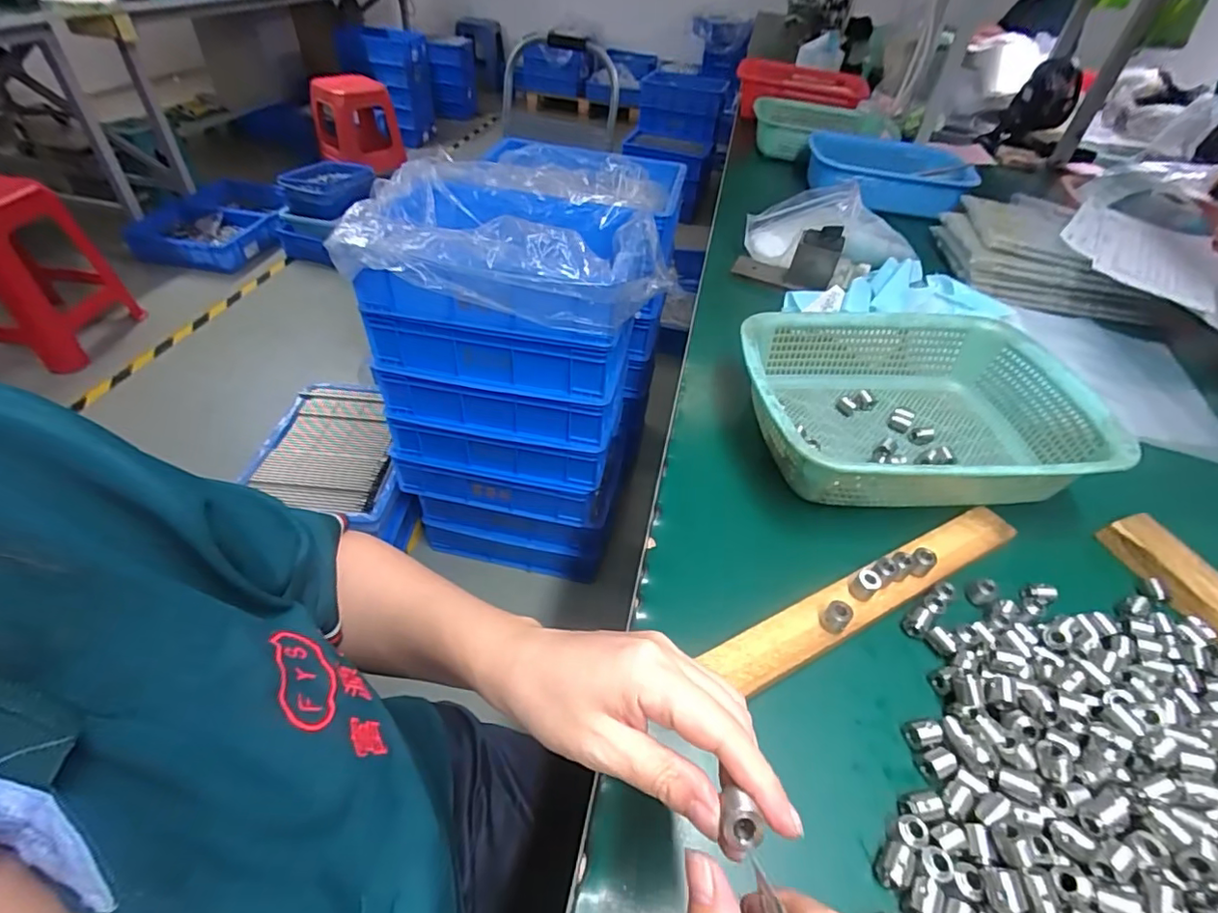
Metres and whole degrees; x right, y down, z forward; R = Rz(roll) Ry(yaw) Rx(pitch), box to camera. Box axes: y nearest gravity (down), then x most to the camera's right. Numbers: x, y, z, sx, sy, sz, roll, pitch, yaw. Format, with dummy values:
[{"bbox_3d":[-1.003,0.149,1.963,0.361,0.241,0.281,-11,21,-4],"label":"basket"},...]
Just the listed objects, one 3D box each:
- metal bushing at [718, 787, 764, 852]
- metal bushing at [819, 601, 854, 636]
[{"bbox_3d":[0.049,0.135,0.206,0.014,0.013,0.016,6,44,0],"label":"metal bushing"},{"bbox_3d":[0.152,0.108,0.374,0.013,0.023,0.016,-27,53,-29],"label":"metal bushing"}]

